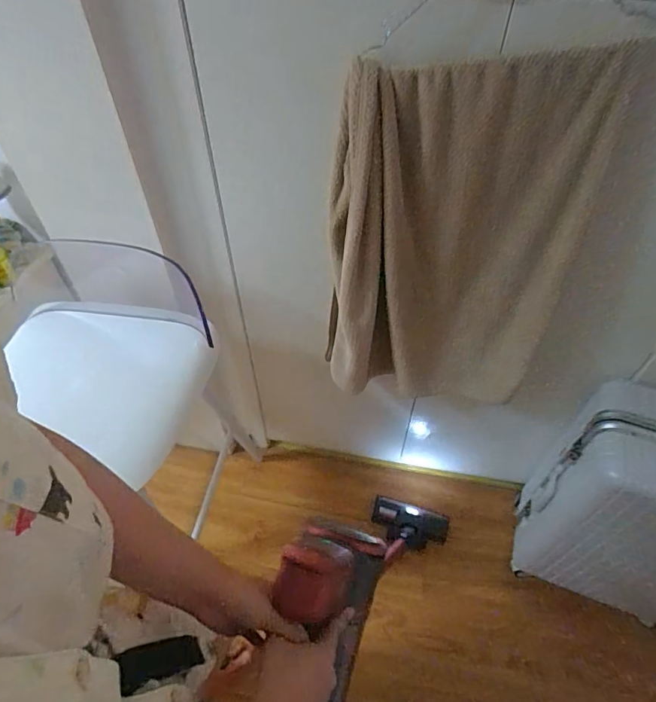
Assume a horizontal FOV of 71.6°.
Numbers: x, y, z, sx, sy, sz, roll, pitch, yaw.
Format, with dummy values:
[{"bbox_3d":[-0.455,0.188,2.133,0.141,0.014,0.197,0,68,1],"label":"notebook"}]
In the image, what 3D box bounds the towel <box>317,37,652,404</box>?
[{"bbox_3d":[0.205,-0.146,0.819,0.405,0.647,0.087,6,50,11],"label":"towel"}]

